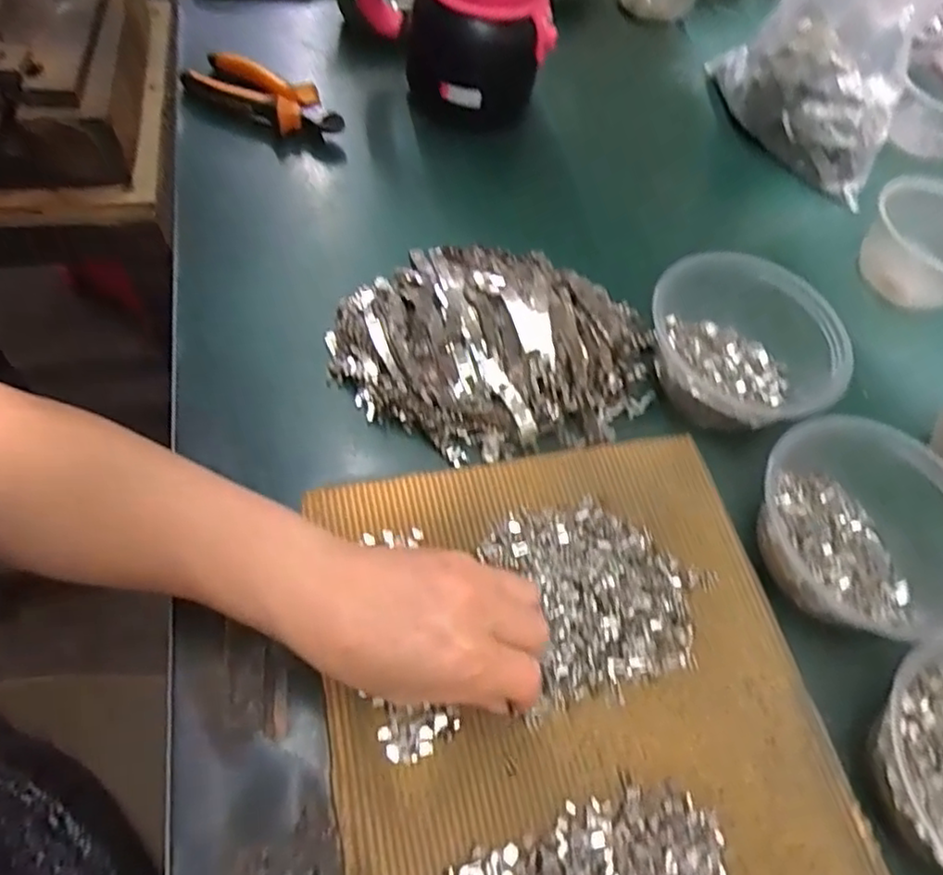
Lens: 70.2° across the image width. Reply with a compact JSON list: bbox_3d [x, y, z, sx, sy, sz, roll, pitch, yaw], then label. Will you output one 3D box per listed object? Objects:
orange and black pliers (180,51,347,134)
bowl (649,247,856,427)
[{"bbox_3d":[-0.182,-0.290,0.582,0.143,0.035,0.056,32,61,12],"label":"orange and black pliers"},{"bbox_3d":[0.196,-0.062,0.464,0.136,0.060,0.107,12,58,-3],"label":"bowl"}]

